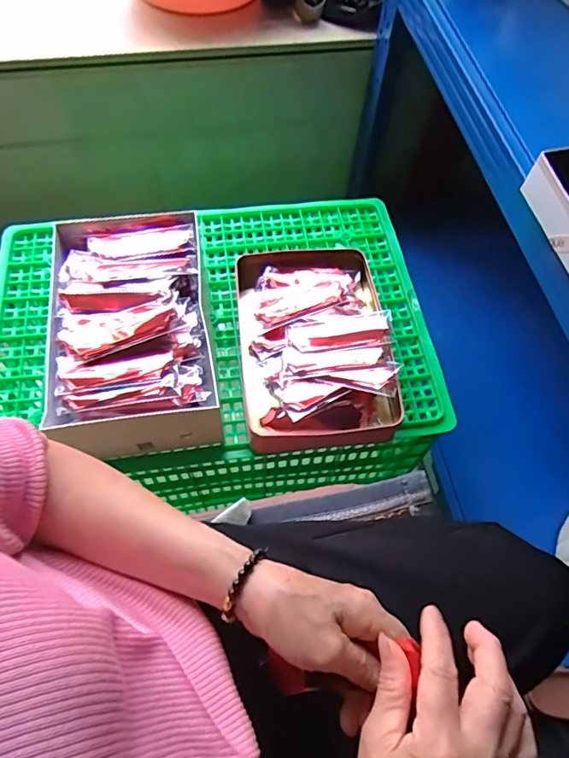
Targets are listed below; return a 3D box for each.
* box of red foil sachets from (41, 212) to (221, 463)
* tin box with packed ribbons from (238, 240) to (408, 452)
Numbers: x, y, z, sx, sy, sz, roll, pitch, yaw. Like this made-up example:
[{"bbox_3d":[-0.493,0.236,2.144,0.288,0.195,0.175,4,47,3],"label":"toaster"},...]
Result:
[{"bbox_3d":[-0.205,-0.067,0.667,0.196,0.095,0.335,-8,63,-6],"label":"box of red foil sachets"},{"bbox_3d":[0.040,-0.054,0.713,0.213,0.068,0.316,-4,62,-4],"label":"tin box with packed ribbons"}]

